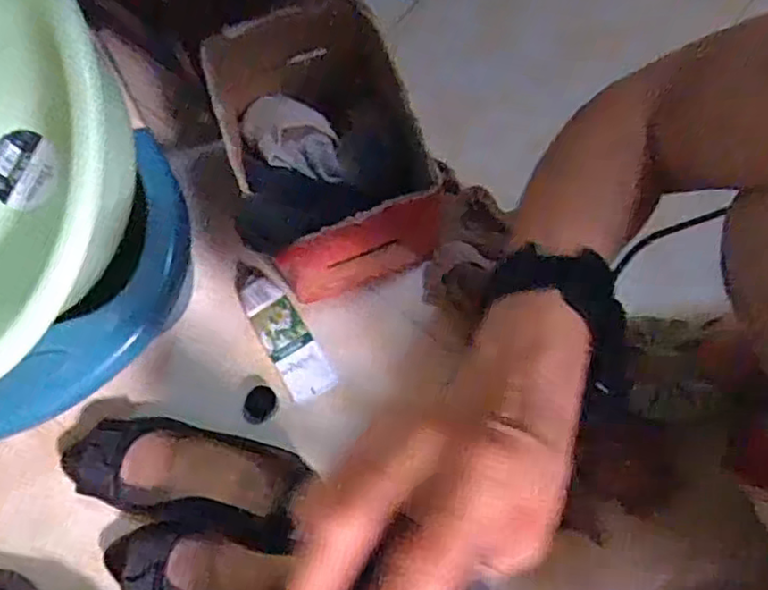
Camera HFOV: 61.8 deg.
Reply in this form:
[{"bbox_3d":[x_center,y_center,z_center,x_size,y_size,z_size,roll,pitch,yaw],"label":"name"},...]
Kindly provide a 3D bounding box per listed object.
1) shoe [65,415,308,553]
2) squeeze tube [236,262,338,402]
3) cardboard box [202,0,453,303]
[{"bbox_3d":[-0.179,0.165,0.588,0.210,0.052,0.084,14,75,4],"label":"shoe"},{"bbox_3d":[-0.102,0.034,0.634,0.045,0.025,0.144,-32,76,-8],"label":"squeeze tube"},{"bbox_3d":[-0.053,-0.125,0.599,0.158,0.174,0.211,-17,75,-4],"label":"cardboard box"}]

